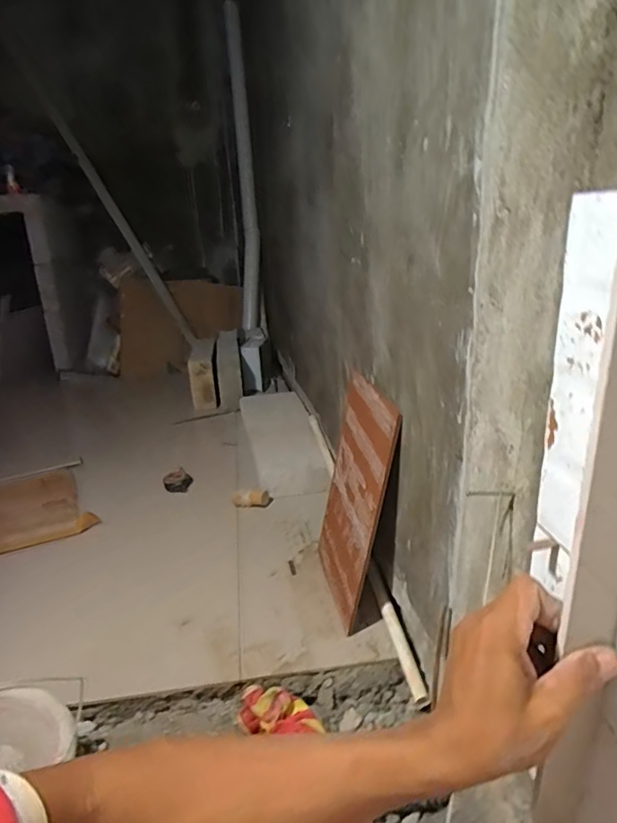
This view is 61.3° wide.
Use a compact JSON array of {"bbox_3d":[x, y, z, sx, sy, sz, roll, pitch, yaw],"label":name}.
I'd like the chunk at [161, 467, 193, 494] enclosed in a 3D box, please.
[{"bbox_3d":[-0.354,0.187,1.407,0.073,0.051,0.052,-9,22,-17],"label":"chunk"}]

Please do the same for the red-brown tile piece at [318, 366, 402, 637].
[{"bbox_3d":[0.079,0.149,0.927,0.014,0.392,0.256,5,18,-13],"label":"red-brown tile piece"}]

